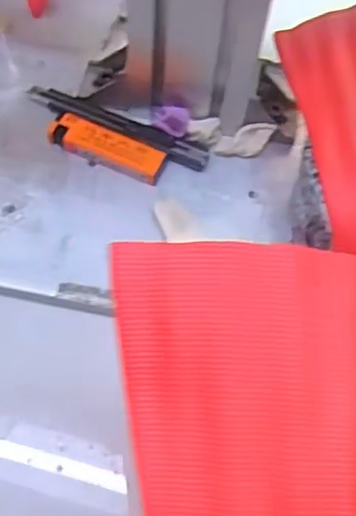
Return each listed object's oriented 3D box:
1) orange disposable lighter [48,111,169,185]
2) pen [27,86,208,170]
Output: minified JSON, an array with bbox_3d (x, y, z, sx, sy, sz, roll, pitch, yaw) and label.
[{"bbox_3d":[-0.048,-0.074,0.417,0.079,0.014,0.024,23,64,8],"label":"orange disposable lighter"},{"bbox_3d":[-0.043,-0.091,0.426,0.135,0.012,0.019,24,64,9],"label":"pen"}]

